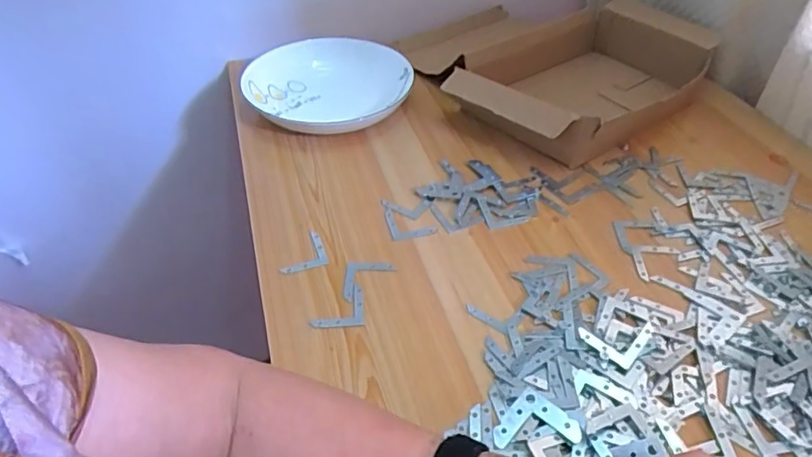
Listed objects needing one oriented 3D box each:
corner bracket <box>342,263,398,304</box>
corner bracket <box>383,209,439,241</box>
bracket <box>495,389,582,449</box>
[{"bbox_3d":[-0.030,0.044,0.450,0.040,0.004,0.041,2,44,0],"label":"corner bracket"},{"bbox_3d":[0.004,-0.005,0.503,0.043,0.004,0.037,-9,53,-9],"label":"corner bracket"},{"bbox_3d":[0.084,0.124,0.360,0.054,0.004,0.038,-8,43,9],"label":"bracket"}]

